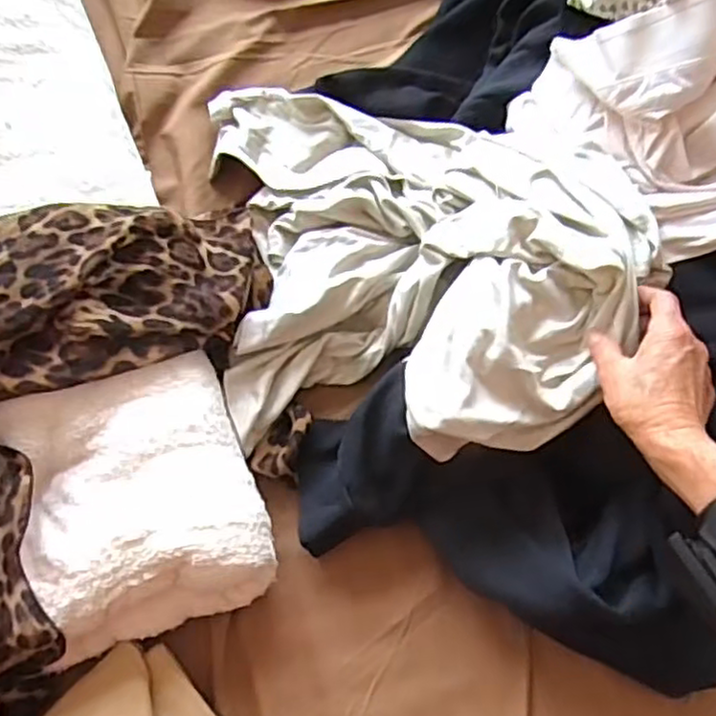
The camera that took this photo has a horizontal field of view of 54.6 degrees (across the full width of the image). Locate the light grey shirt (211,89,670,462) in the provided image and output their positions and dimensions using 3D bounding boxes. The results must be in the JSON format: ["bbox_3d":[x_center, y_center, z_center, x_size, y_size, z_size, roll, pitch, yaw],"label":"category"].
[{"bbox_3d":[0.049,-0.102,0.584,0.329,0.134,0.358,-6,75,-4],"label":"light grey shirt"}]

